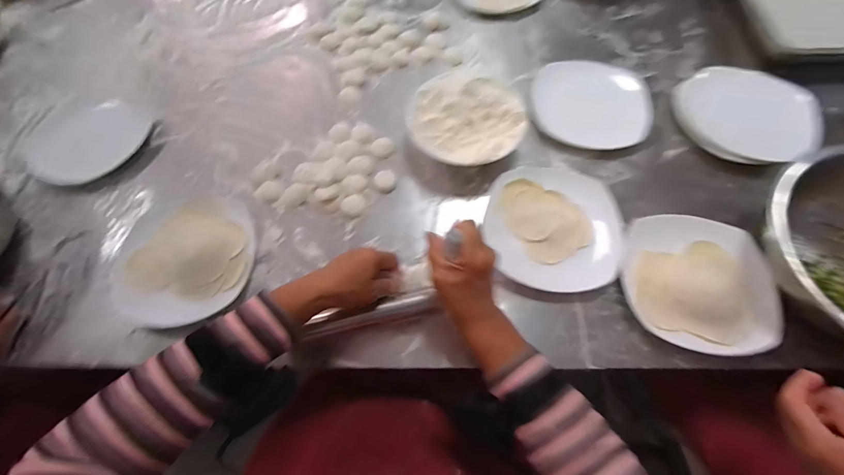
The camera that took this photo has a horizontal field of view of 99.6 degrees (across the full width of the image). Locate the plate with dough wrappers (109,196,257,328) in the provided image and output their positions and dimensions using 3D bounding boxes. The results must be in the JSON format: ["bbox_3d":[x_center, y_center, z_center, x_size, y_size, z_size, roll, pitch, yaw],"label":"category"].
[{"bbox_3d":[-0.331,0.019,0.486,0.191,0.036,0.187,0,65,1],"label":"plate with dough wrappers"}]

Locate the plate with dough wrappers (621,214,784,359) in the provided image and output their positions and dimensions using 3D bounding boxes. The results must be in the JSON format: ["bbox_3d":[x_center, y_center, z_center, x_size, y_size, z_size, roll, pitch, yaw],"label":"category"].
[{"bbox_3d":[0.353,0.056,0.462,0.179,0.026,0.171,0,65,1],"label":"plate with dough wrappers"}]

